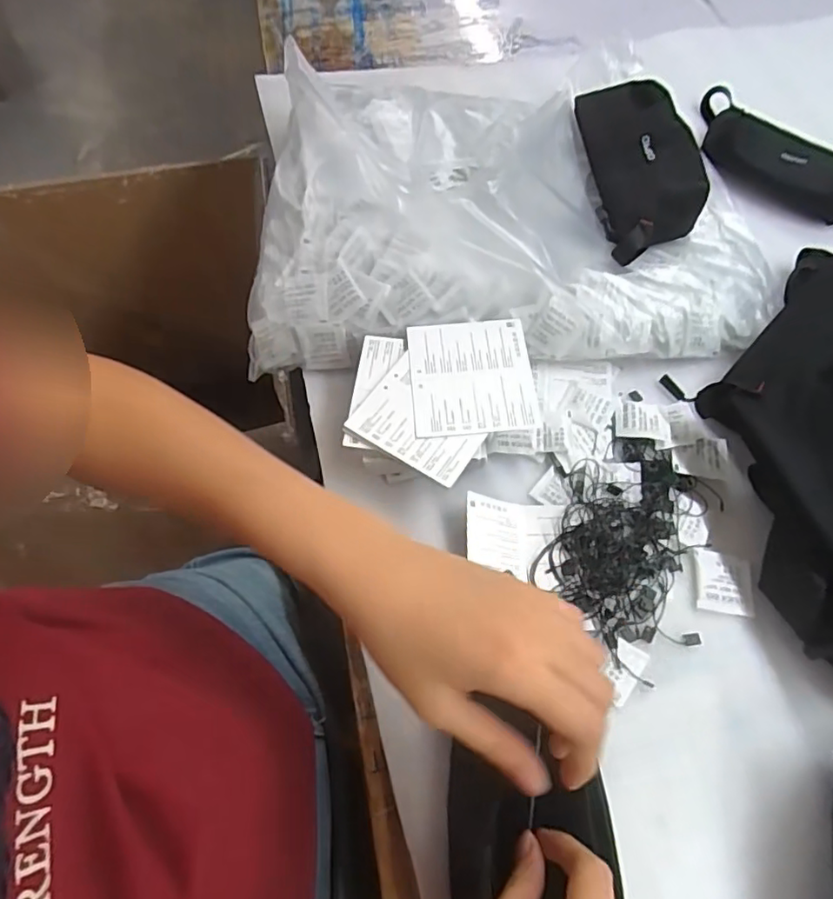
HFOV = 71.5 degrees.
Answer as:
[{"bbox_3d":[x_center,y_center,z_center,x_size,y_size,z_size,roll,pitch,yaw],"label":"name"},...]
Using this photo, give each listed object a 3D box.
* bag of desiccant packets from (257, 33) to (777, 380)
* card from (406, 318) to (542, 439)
[{"bbox_3d":[0.082,-0.231,0.524,0.450,0.087,0.320,-1,62,-1],"label":"bag of desiccant packets"},{"bbox_3d":[0.041,-0.055,0.432,0.089,0.005,0.100,-6,60,0],"label":"card"}]

